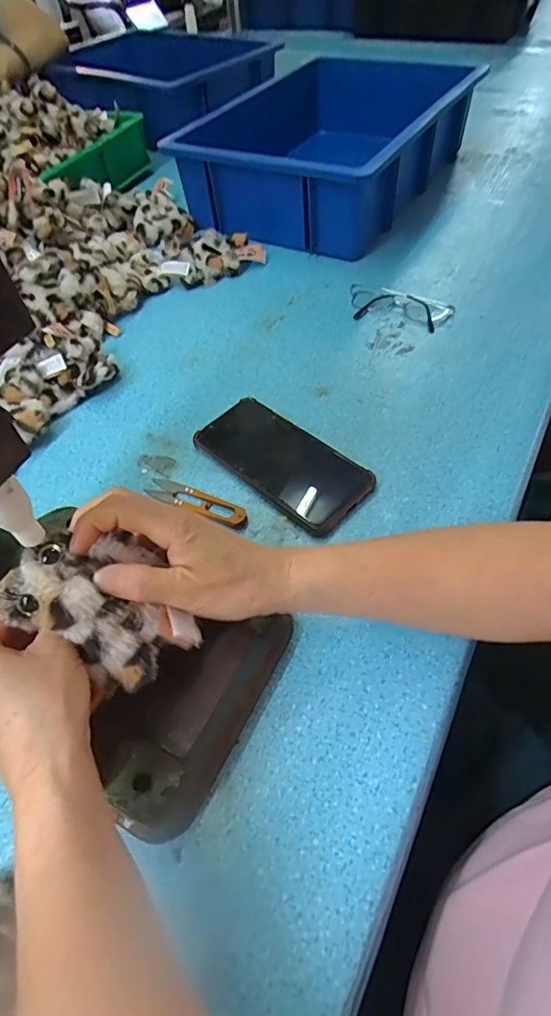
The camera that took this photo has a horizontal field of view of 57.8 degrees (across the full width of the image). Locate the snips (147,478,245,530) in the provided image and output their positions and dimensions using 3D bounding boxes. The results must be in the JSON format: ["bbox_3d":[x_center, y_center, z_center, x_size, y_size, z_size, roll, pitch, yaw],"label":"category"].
[{"bbox_3d":[-0.070,-0.007,0.441,0.101,0.008,0.022,22,58,20],"label":"snips"}]

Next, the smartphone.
[{"bbox_3d":[0.005,-0.044,0.457,0.165,0.012,0.080,36,64,27],"label":"smartphone"}]

